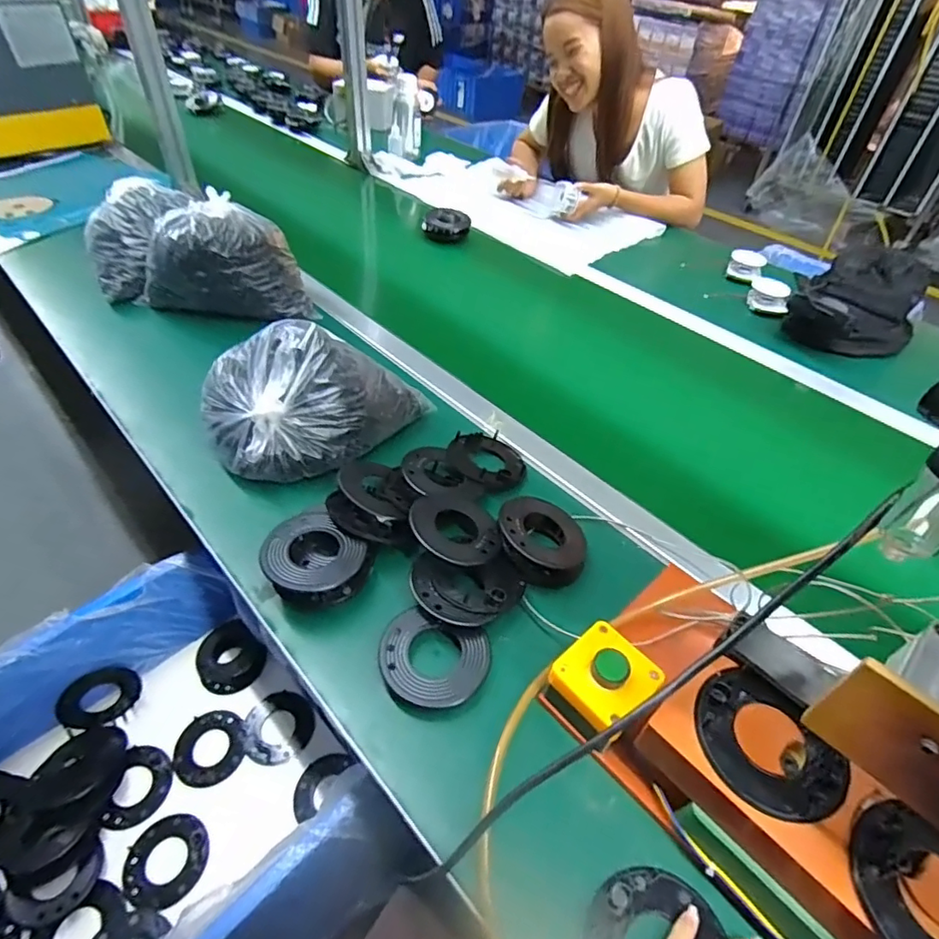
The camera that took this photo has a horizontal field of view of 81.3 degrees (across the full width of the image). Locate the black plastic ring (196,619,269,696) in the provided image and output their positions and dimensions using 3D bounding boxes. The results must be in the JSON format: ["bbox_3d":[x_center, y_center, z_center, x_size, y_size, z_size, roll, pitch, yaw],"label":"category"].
[{"bbox_3d":[-0.363,0.284,0.825,0.096,0.012,0.096,2,58,-3],"label":"black plastic ring"}]

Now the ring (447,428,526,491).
[{"bbox_3d":[0.026,-0.015,0.655,0.090,0.022,0.087,3,46,-3],"label":"ring"}]

